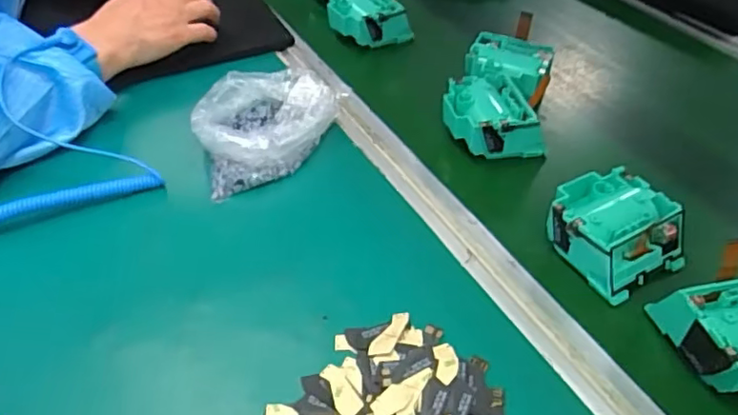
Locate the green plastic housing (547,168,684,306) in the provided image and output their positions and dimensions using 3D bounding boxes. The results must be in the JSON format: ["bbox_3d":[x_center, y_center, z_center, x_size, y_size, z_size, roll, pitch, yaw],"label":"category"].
[{"bbox_3d":[0.169,0.015,0.417,0.082,0.039,0.082,-21,47,-22],"label":"green plastic housing"}]

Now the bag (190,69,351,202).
[{"bbox_3d":[-0.083,-0.069,0.505,0.113,0.044,0.144,0,43,-1],"label":"bag"}]

